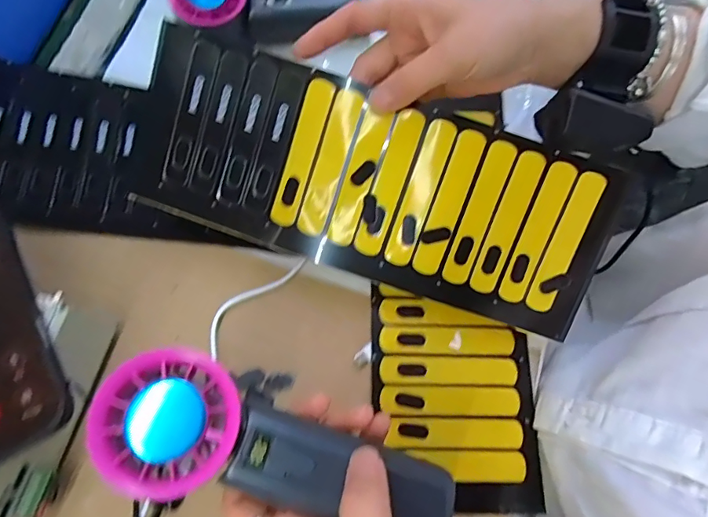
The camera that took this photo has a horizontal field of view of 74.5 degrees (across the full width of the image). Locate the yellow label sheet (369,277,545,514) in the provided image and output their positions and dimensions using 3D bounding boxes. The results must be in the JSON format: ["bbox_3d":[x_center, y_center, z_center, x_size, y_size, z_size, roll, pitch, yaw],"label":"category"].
[{"bbox_3d":[0.065,0.089,0.305,0.104,0.005,0.132,2,73,-2],"label":"yellow label sheet"}]

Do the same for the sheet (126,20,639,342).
[{"bbox_3d":[0.012,-0.045,0.293,0.297,0.008,0.111,19,104,-1],"label":"sheet"}]

